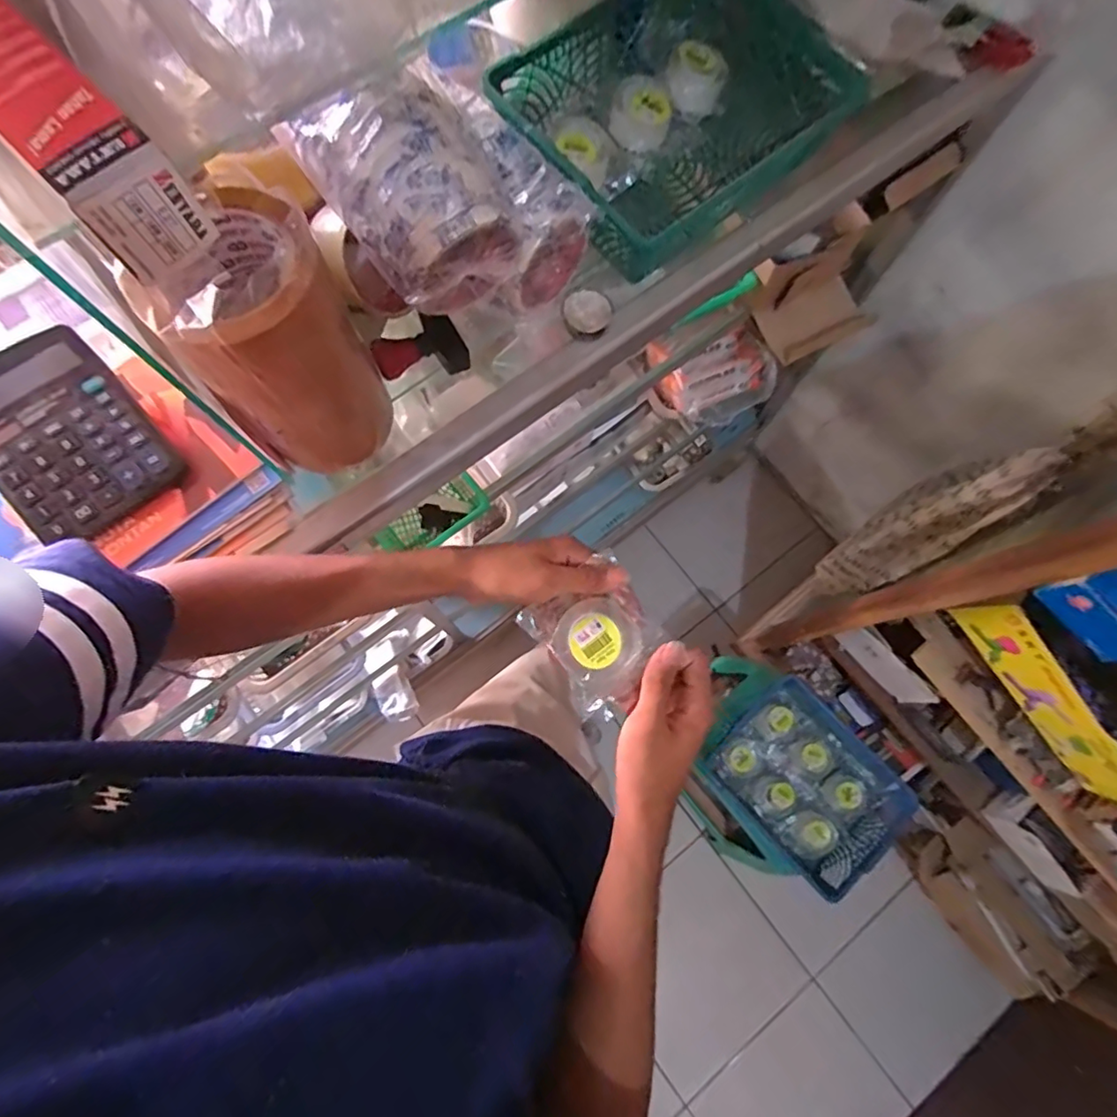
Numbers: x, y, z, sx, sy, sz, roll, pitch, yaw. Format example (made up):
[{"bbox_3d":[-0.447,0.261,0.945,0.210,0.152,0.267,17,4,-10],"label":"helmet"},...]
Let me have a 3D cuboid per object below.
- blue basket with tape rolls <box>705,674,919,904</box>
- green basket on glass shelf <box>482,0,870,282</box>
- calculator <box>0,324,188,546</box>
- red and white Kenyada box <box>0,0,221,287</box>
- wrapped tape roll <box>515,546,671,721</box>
[{"bbox_3d":[0.443,0.385,0.984,0.240,0.088,0.296,-40,80,-11],"label":"blue basket with tape rolls"},{"bbox_3d":[0.109,-0.438,0.555,0.336,0.089,0.218,-38,80,-11],"label":"green basket on glass shelf"},{"bbox_3d":[-0.394,-0.096,0.446,0.116,0.015,0.152,-40,94,-11],"label":"calculator"},{"bbox_3d":[-0.216,-0.189,0.232,0.165,0.042,0.044,44,78,9],"label":"red and white Kenyada box"},{"bbox_3d":[0.030,0.062,0.441,0.089,0.027,0.105,-42,70,20],"label":"wrapped tape roll"}]

